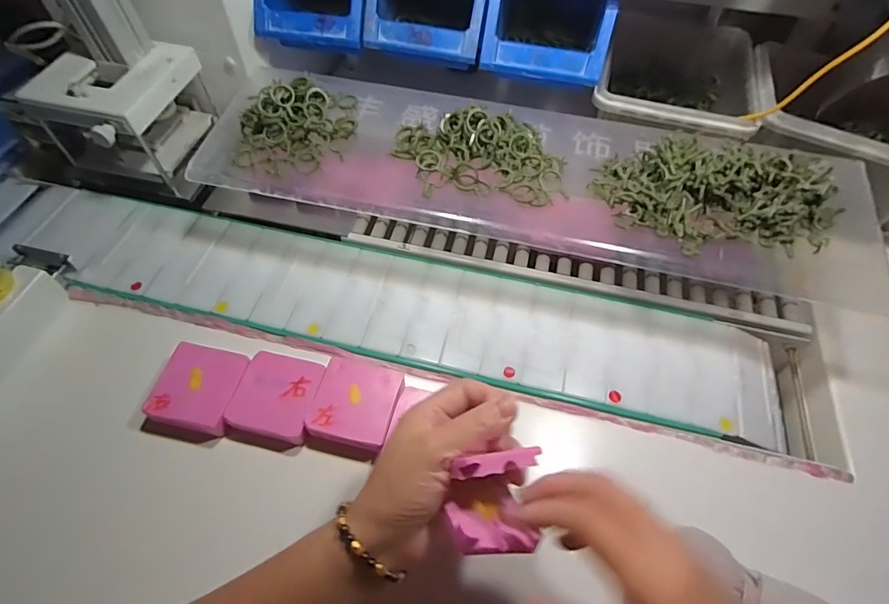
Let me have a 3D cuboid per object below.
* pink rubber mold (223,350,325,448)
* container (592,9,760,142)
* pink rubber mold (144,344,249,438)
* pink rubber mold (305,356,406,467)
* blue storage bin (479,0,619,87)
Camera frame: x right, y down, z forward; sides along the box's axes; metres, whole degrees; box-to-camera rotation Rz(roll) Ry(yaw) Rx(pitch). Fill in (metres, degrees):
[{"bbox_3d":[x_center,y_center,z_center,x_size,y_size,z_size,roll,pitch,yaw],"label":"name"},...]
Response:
[{"bbox_3d":[-0.144,0.083,0.405,0.068,0.019,0.072,11,57,5],"label":"pink rubber mold"},{"bbox_3d":[0.258,-0.249,0.539,0.153,0.073,0.220,17,58,8],"label":"container"},{"bbox_3d":[-0.211,0.076,0.408,0.067,0.023,0.072,10,57,4],"label":"pink rubber mold"},{"bbox_3d":[-0.076,0.089,0.402,0.068,0.019,0.072,13,57,6],"label":"pink rubber mold"},{"bbox_3d":[0.114,-0.307,0.497,0.123,0.069,0.167,12,57,6],"label":"blue storage bin"}]

